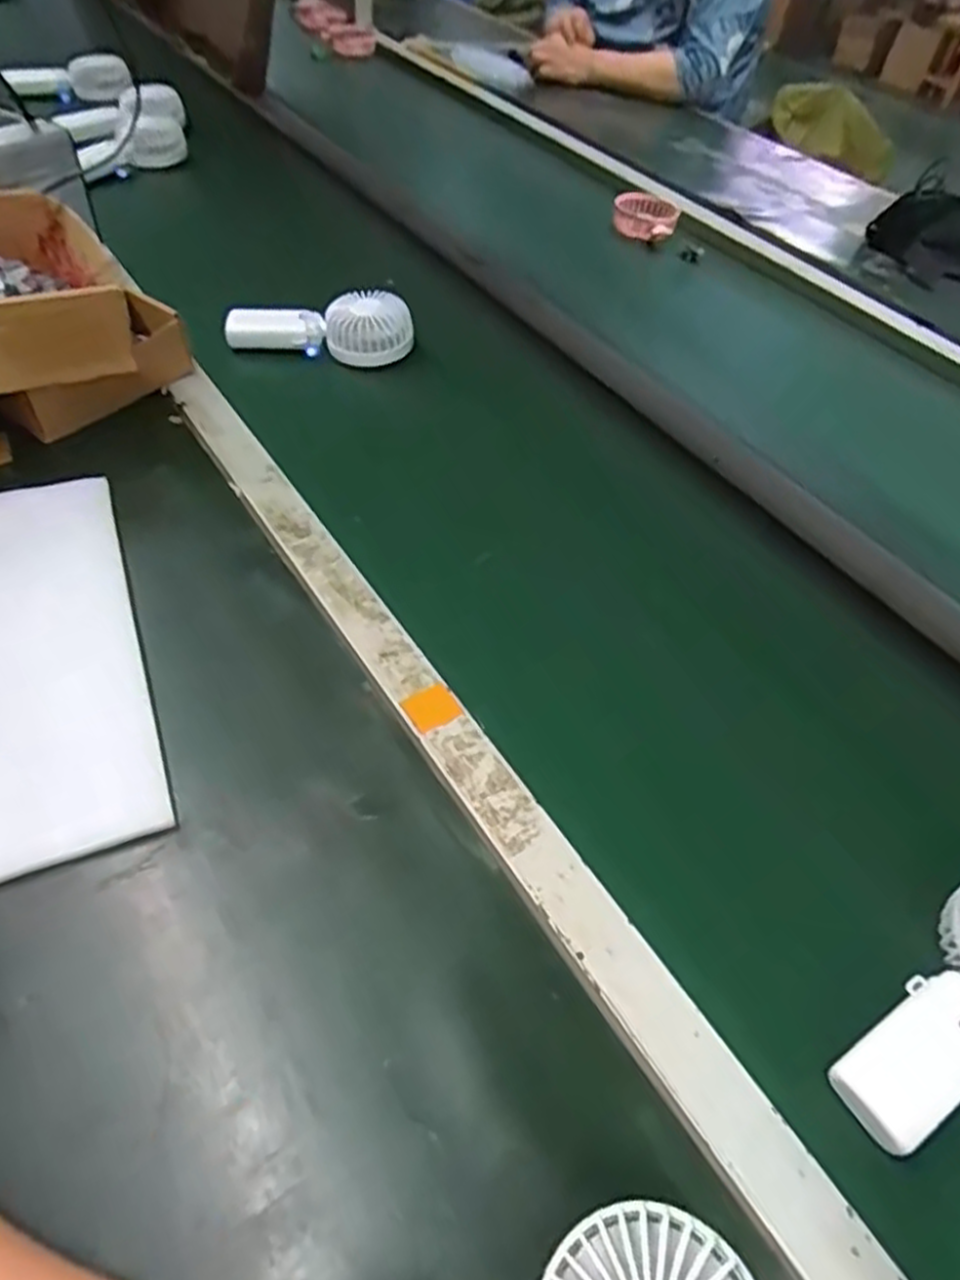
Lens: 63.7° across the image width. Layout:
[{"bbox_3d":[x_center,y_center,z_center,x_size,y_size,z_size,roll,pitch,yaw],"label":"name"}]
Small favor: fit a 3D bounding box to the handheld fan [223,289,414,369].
[{"bbox_3d":[-0.168,-0.320,0.821,0.185,0.066,0.077,-9,53,-15],"label":"handheld fan"}]

